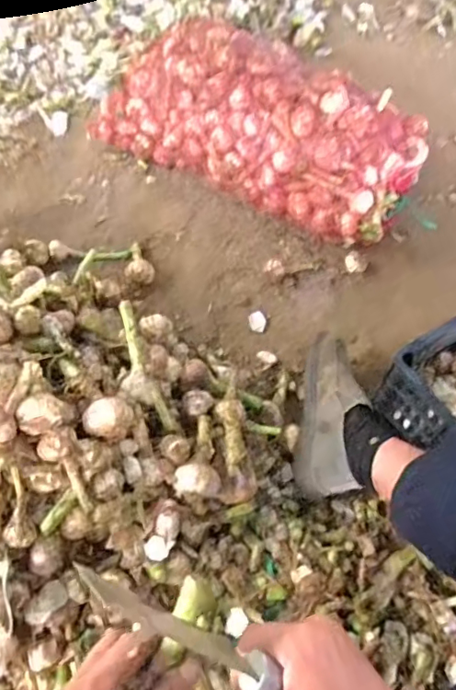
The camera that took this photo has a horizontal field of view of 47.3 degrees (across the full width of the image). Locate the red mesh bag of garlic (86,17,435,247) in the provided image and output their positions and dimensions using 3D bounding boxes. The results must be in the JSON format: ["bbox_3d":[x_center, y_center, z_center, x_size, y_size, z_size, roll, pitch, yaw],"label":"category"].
[{"bbox_3d":[0.056,-0.470,1.125,0.695,0.268,0.266,35,60,16],"label":"red mesh bag of garlic"}]

